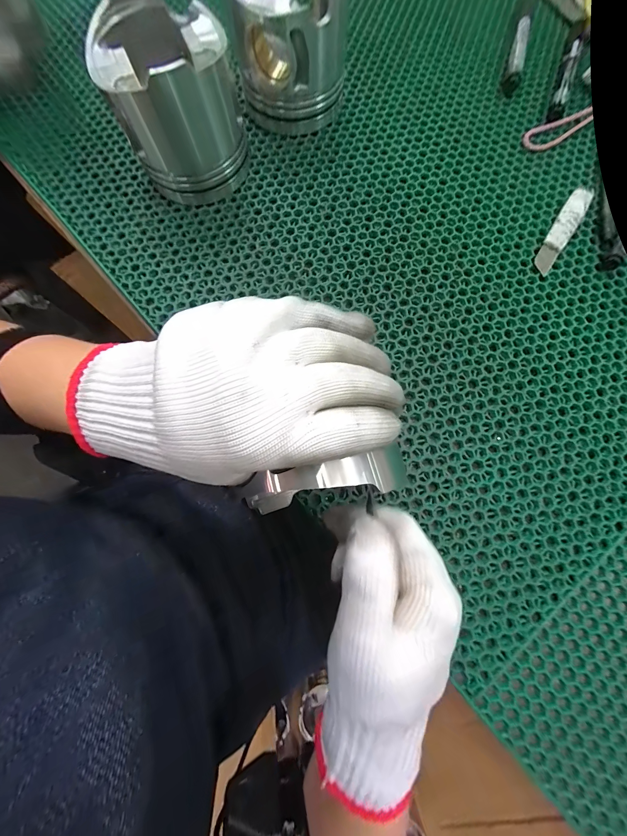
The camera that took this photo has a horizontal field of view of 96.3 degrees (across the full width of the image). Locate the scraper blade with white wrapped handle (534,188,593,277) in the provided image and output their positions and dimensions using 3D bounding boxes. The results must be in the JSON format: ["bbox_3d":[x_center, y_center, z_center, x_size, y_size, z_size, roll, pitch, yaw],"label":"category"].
[{"bbox_3d":[0.255,-0.195,0.286,0.021,0.009,0.112,33,82,6],"label":"scraper blade with white wrapped handle"}]

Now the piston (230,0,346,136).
[{"bbox_3d":[-0.025,-0.381,0.280,0.107,0.094,0.110,-5,79,0],"label":"piston"}]

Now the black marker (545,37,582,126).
[{"bbox_3d":[0.283,-0.379,0.316,0.016,0.015,0.105,19,80,4],"label":"black marker"}]

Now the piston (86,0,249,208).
[{"bbox_3d":[-0.126,-0.291,0.262,0.101,0.100,0.111,-20,80,-3],"label":"piston"}]

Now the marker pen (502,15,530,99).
[{"bbox_3d":[0.234,-0.415,0.323,0.018,0.018,0.087,15,80,3],"label":"marker pen"}]

